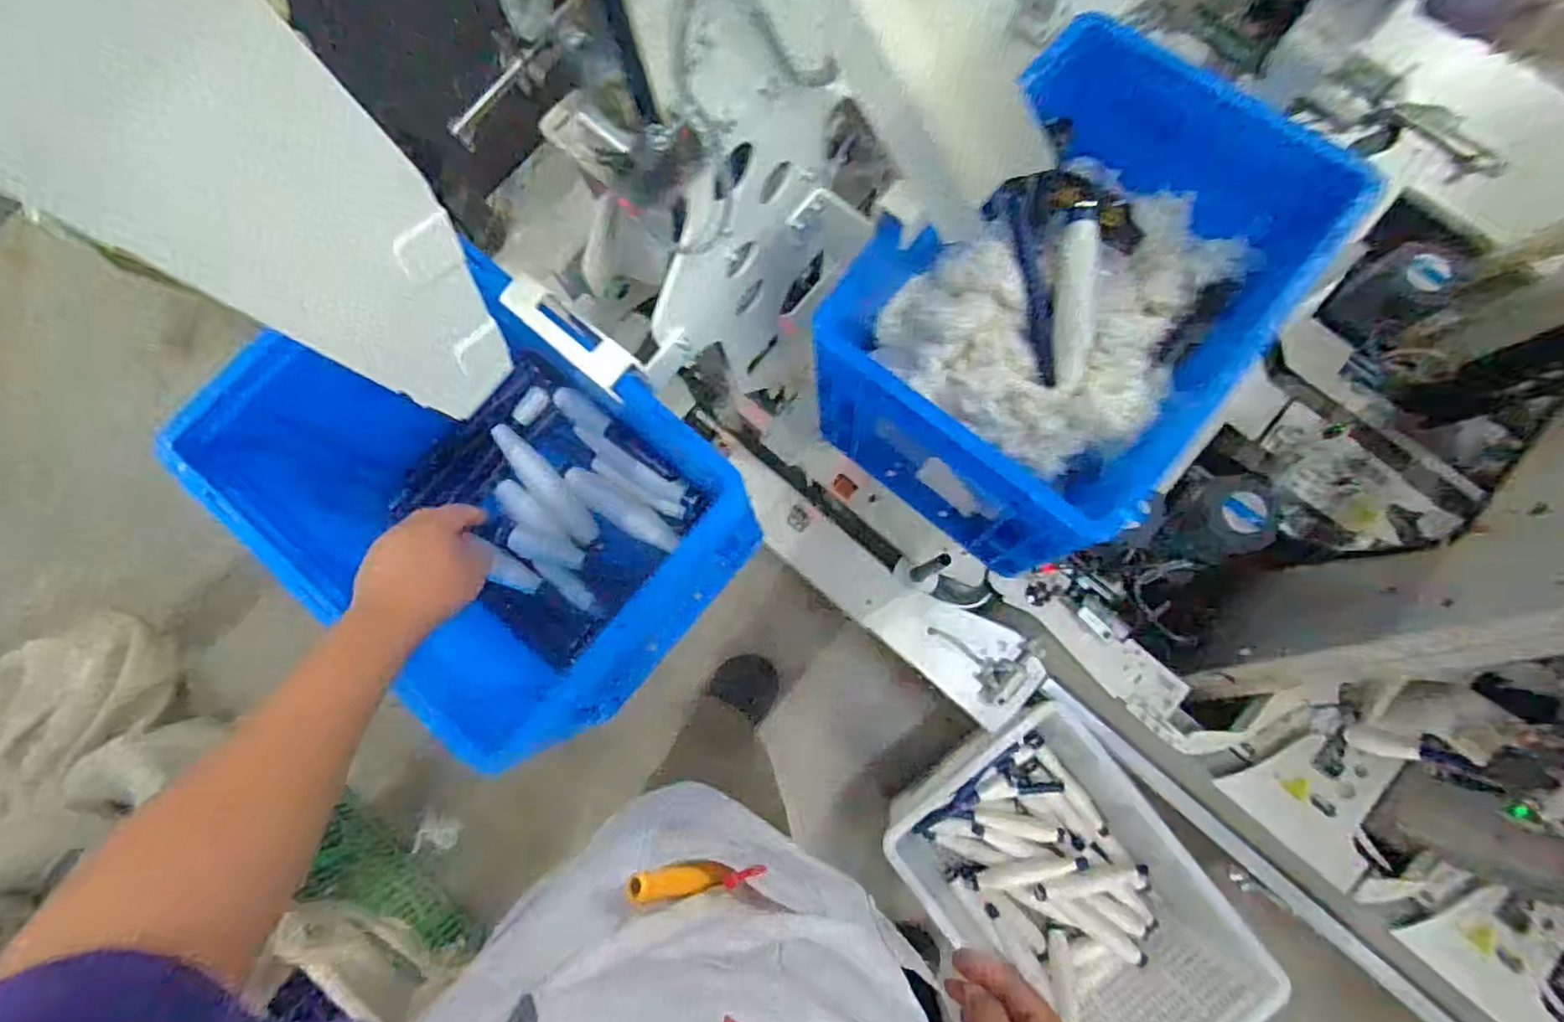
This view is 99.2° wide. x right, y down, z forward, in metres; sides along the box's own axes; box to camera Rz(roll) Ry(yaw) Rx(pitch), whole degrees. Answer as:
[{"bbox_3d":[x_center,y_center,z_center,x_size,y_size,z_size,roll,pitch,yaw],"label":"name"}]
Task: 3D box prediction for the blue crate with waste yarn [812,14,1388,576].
[{"bbox_3d":[0.264,-0.181,0.666,0.313,0.255,0.399,41,84,8],"label":"blue crate with waste yarn"}]

